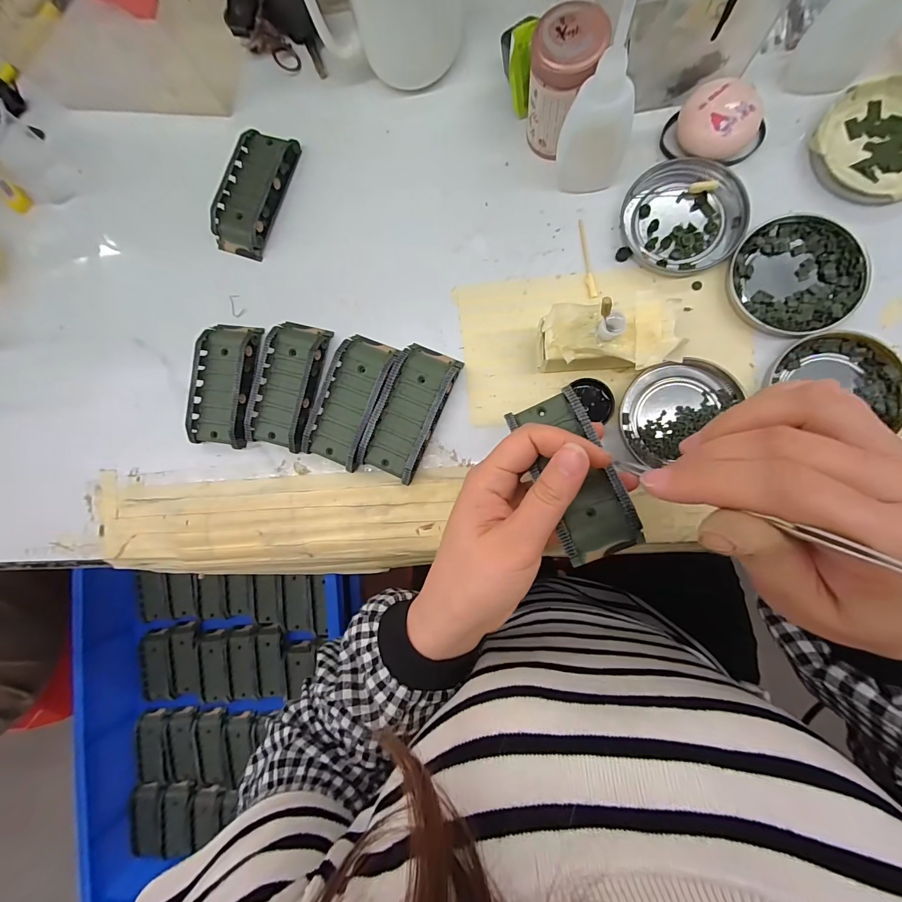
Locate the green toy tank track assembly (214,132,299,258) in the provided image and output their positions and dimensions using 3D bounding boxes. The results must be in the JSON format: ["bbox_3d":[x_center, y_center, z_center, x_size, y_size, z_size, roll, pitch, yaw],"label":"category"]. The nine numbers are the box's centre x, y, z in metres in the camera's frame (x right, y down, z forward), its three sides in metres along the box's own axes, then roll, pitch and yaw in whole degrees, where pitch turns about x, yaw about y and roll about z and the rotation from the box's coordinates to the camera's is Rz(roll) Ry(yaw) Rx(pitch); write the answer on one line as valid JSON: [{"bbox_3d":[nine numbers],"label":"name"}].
[{"bbox_3d":[-0.161,-0.210,0.311,0.044,0.016,0.095,20,89,9],"label":"green toy tank track assembly"}]

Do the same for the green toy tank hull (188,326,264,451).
[{"bbox_3d":[-0.179,-0.053,0.305,0.049,0.018,0.096,7,87,9],"label":"green toy tank hull"}]

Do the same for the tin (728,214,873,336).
[{"bbox_3d":[0.228,-0.115,0.252,0.076,0.010,0.077,-1,86,8],"label":"tin"}]

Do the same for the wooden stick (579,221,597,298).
[{"bbox_3d":[0.098,-0.139,0.275,0.006,0.004,0.059,-8,85,8],"label":"wooden stick"}]

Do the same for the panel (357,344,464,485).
[{"bbox_3d":[-0.030,-0.030,0.281,0.044,0.020,0.096,23,90,9],"label":"panel"}]

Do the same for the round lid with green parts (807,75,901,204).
[{"bbox_3d":[0.282,-0.202,0.247,0.077,0.009,0.079,-1,86,8],"label":"round lid with green parts"}]

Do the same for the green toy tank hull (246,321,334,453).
[{"bbox_3d":[-0.127,-0.052,0.297,0.049,0.018,0.096,11,88,9],"label":"green toy tank hull"}]

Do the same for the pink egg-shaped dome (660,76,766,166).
[{"bbox_3d":[0.180,-0.221,0.257,0.059,0.023,0.045,32,91,9],"label":"pink egg-shaped dome"}]

